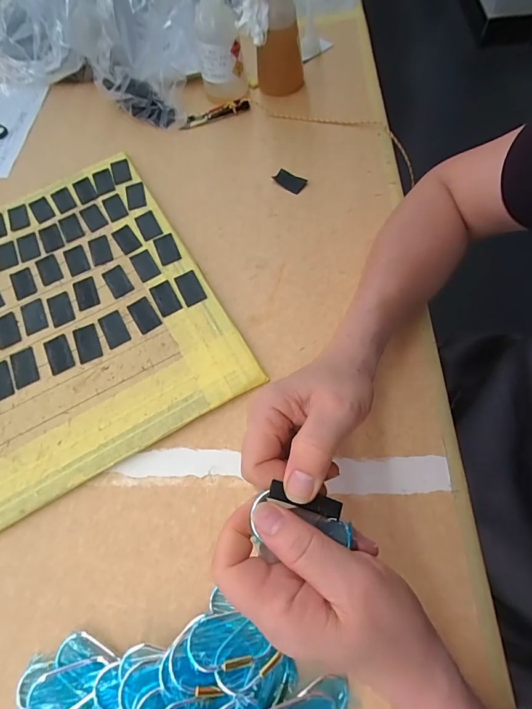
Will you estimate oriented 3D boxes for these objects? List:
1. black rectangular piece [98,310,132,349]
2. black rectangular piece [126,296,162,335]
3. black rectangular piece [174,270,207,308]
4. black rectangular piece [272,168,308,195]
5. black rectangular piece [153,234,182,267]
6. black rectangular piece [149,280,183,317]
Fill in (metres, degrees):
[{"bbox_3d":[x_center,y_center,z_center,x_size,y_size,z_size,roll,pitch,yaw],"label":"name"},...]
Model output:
[{"bbox_3d":[-0.159,-0.027,0.382,0.023,0.004,0.042,-29,66,-9],"label":"black rectangular piece"},{"bbox_3d":[-0.130,-0.042,0.387,0.023,0.004,0.042,-32,66,-10],"label":"black rectangular piece"},{"bbox_3d":[-0.082,-0.072,0.394,0.023,0.004,0.042,-25,65,-7],"label":"black rectangular piece"},{"bbox_3d":[0.030,-0.219,0.458,0.042,0.006,0.025,39,81,17],"label":"black rectangular piece"},{"bbox_3d":[-0.114,-0.122,0.422,0.024,0.004,0.042,-23,64,-2],"label":"black rectangular piece"},{"bbox_3d":[-0.108,-0.062,0.392,0.022,0.004,0.042,-28,66,-8],"label":"black rectangular piece"}]

